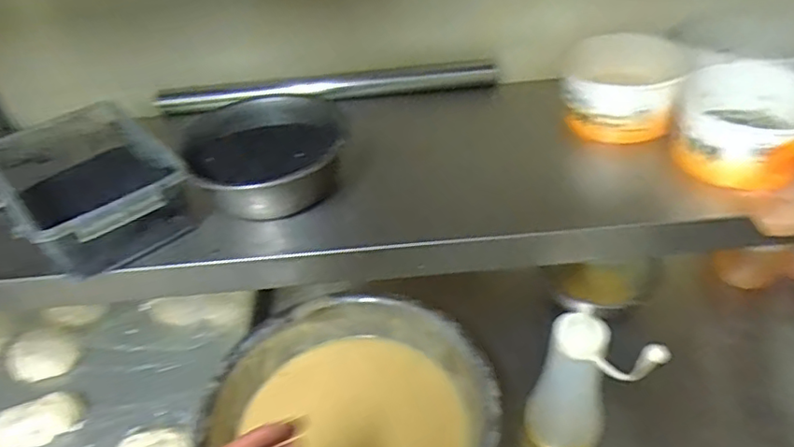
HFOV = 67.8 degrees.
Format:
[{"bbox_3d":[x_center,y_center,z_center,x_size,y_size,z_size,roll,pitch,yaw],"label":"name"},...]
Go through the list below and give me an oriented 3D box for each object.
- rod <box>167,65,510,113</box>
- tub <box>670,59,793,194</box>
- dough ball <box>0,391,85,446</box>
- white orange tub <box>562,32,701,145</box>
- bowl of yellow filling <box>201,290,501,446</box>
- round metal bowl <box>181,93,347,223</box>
[{"bbox_3d":[-0.089,-0.172,0.755,0.428,0.027,0.029,-5,40,2],"label":"rod"},{"bbox_3d":[0.340,-0.094,0.575,0.128,0.068,0.127,7,42,16],"label":"tub"},{"bbox_3d":[-0.469,0.255,0.757,0.114,0.028,0.063,-24,43,-20],"label":"dough ball"},{"bbox_3d":[0.242,-0.153,0.660,0.110,0.064,0.136,4,41,12],"label":"white orange tub"},{"bbox_3d":[-0.043,0.221,0.680,0.313,0.091,0.301,-4,40,3],"label":"bowl of yellow filling"},{"bbox_3d":[-0.131,-0.070,0.610,0.151,0.057,0.170,-10,40,-4],"label":"round metal bowl"}]

